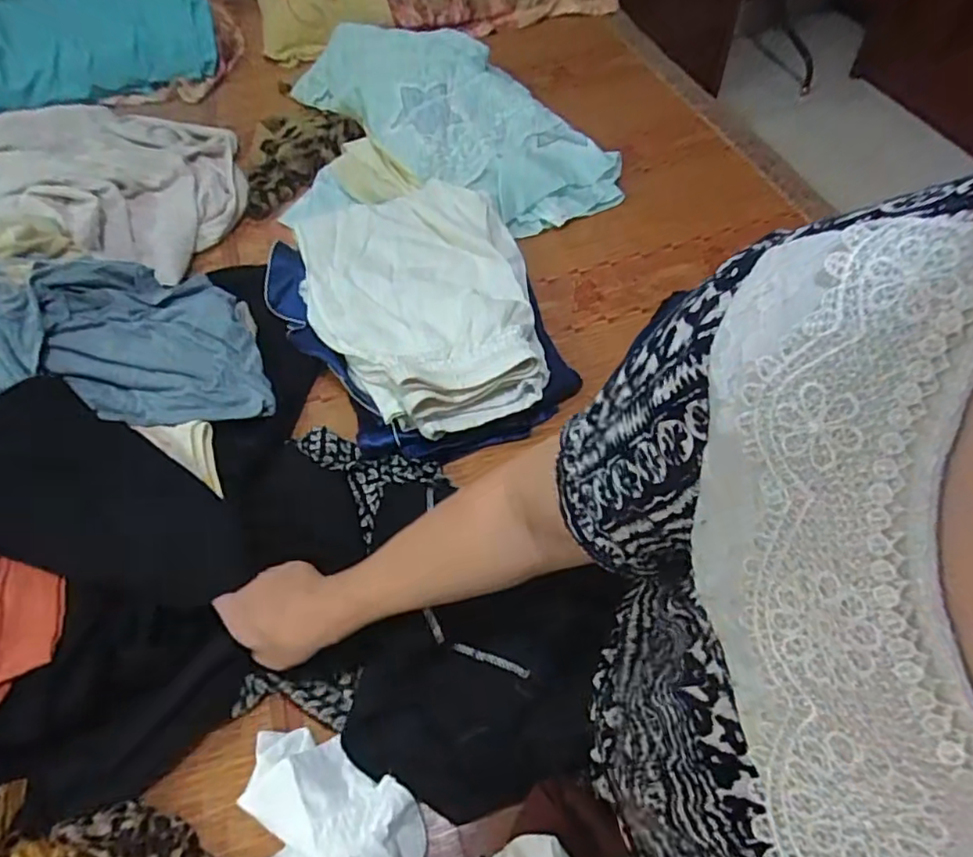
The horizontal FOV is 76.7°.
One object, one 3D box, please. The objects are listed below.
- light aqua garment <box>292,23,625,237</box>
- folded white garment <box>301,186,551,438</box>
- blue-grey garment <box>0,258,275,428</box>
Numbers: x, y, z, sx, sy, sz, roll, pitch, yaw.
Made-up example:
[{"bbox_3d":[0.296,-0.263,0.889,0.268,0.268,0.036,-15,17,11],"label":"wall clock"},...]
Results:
[{"bbox_3d":[-0.064,-0.550,1.045,0.301,0.110,0.599,-32,60,-17],"label":"light aqua garment"},{"bbox_3d":[-0.088,-0.186,0.785,0.273,0.071,0.412,-12,56,-4],"label":"folded white garment"},{"bbox_3d":[-0.437,-0.111,0.715,0.328,0.128,0.221,-9,56,-2],"label":"blue-grey garment"}]

